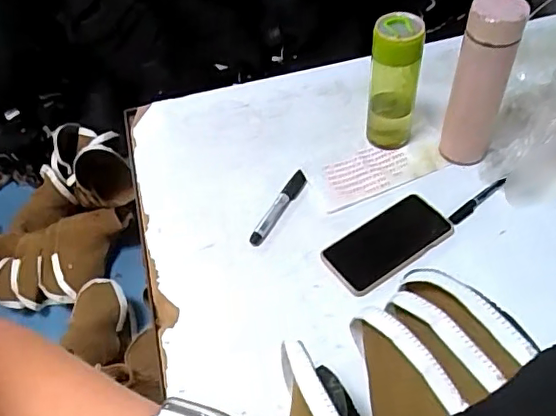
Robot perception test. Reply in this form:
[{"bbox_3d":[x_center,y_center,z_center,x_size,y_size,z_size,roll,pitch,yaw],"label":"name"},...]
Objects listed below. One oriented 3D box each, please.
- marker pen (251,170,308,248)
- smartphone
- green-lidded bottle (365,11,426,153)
[{"bbox_3d":[0.003,-0.001,0.764,0.020,0.018,0.135,20,56,20],"label":"marker pen"},{"bbox_3d":[0.141,0.042,0.706,0.167,0.015,0.079,-30,55,-19],"label":"smartphone"},{"bbox_3d":[0.159,-0.171,0.773,0.066,0.184,0.062,8,52,11],"label":"green-lidded bottle"}]

